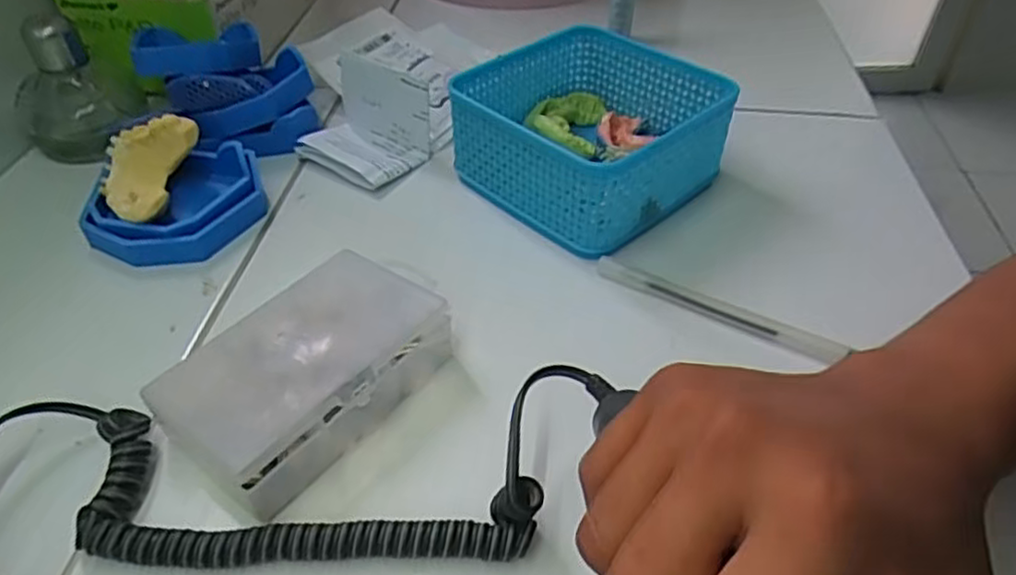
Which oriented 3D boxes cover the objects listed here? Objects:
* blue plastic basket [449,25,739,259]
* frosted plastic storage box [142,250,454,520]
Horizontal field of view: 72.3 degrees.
[{"bbox_3d":[0.049,-0.096,0.427,0.129,0.064,0.130,-33,52,-29],"label":"blue plastic basket"},{"bbox_3d":[-0.088,0.034,0.308,0.074,0.033,0.119,26,50,25],"label":"frosted plastic storage box"}]

